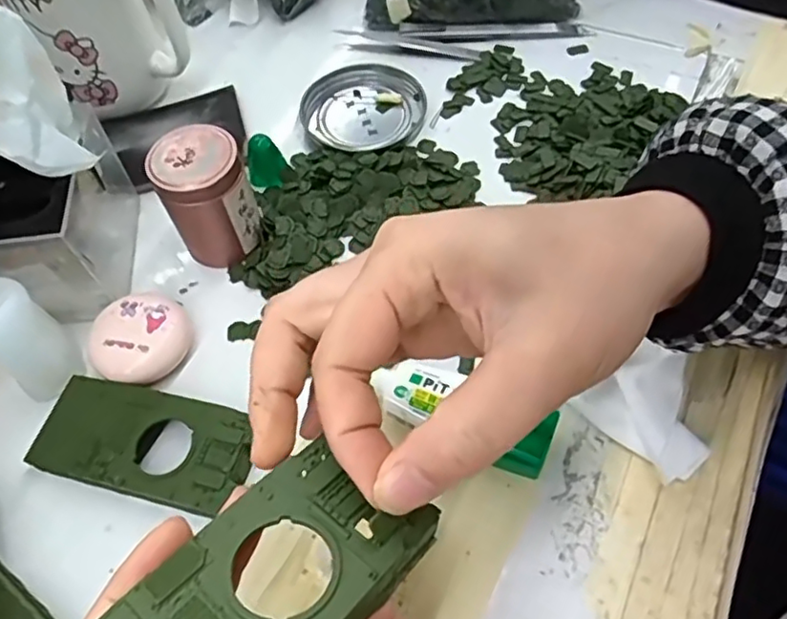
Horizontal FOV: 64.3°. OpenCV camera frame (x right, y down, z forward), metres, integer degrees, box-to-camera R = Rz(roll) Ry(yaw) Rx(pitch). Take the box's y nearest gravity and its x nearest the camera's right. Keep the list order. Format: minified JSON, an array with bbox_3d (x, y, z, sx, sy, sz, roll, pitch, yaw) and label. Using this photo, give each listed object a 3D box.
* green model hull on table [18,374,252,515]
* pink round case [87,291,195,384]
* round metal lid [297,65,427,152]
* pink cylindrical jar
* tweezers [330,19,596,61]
[{"bbox_3d":[-0.113,0.062,0.287,0.104,0.022,0.047,14,61,11],"label":"green model hull on table"},{"bbox_3d":[-0.125,0.016,0.314,0.043,0.024,0.047,-1,59,2],"label":"pink round case"},{"bbox_3d":[-0.018,-0.132,0.407,0.077,0.010,0.073,-1,59,2],"label":"round metal lid"},{"bbox_3d":[-0.097,-0.059,0.332,0.043,0.061,0.042,-1,59,2],"label":"pink cylindrical jar"},{"bbox_3d":[0.049,-0.191,0.436,0.172,0.011,0.032,-1,59,2],"label":"tweezers"}]

